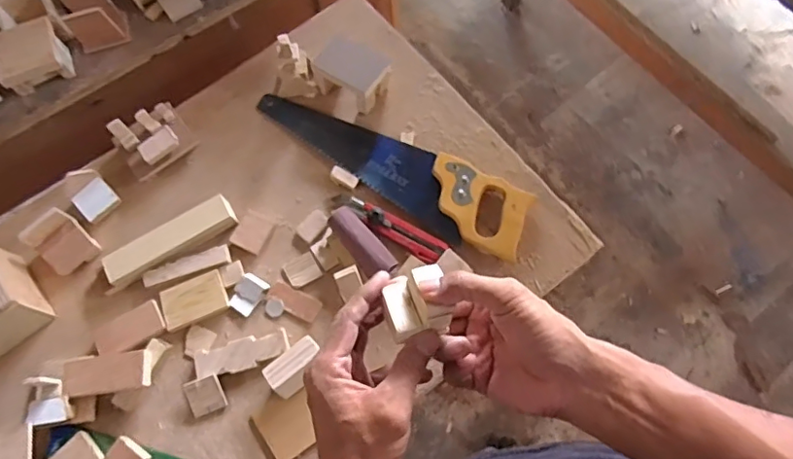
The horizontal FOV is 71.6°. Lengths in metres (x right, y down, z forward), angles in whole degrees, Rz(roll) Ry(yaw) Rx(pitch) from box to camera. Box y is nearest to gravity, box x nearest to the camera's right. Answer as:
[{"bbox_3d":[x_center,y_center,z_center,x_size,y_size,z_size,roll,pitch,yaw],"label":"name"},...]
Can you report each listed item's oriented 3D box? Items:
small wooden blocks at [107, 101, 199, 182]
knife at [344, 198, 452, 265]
[{"bbox_3d":[-0.333,-0.121,0.751,0.095,0.050,0.072,-36,72,-9],"label":"small wooden blocks"},{"bbox_3d":[-0.003,0.000,0.702,0.139,0.019,0.030,28,75,13],"label":"knife"}]

